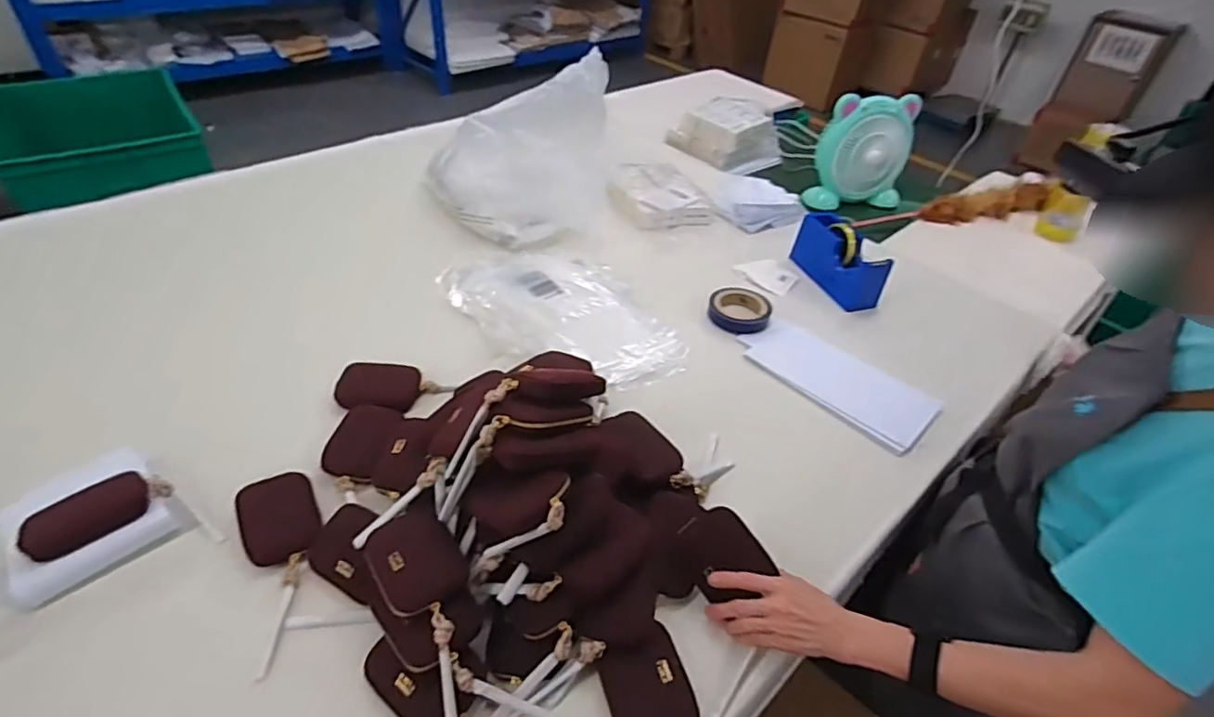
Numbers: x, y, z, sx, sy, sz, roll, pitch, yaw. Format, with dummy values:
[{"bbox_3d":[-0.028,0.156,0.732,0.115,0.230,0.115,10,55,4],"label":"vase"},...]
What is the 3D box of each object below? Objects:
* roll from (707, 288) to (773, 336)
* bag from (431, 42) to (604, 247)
[{"bbox_3d":[0.242,-0.087,1.100,0.112,0.030,0.112,4,42,-3],"label":"roll"},{"bbox_3d":[-0.181,-0.413,1.204,0.341,0.282,0.233,3,42,-3],"label":"bag"}]

